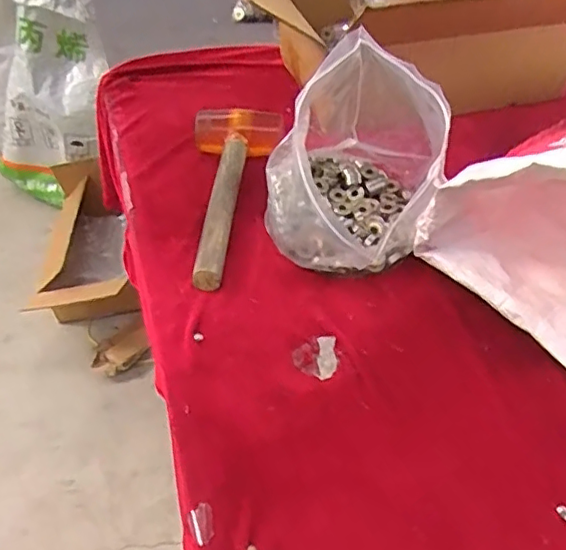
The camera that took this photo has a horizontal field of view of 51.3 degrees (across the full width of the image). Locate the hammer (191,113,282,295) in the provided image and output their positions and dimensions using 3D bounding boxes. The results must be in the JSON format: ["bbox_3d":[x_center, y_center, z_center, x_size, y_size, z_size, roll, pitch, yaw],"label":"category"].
[{"bbox_3d":[-0.055,-0.098,0.660,0.106,0.041,0.283,0,43,-1],"label":"hammer"}]

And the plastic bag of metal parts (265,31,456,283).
[{"bbox_3d":[0.066,-0.120,0.574,0.150,0.186,0.200,4,44,4],"label":"plastic bag of metal parts"}]

